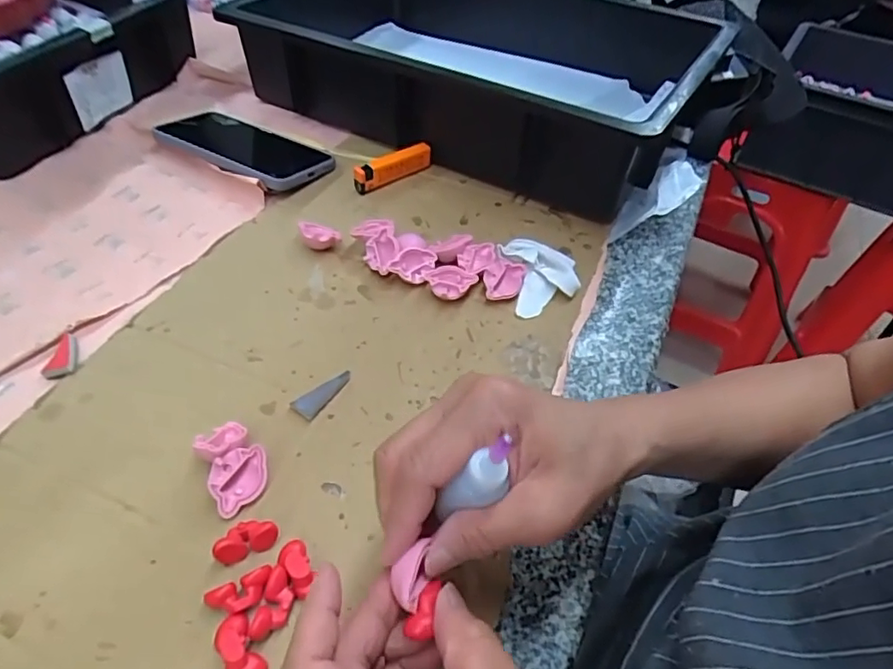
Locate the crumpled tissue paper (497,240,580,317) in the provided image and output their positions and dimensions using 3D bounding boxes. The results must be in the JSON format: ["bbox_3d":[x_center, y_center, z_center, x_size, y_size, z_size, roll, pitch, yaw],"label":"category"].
[{"bbox_3d":[0.070,-0.047,0.431,0.055,0.026,0.060,-12,50,-16],"label":"crumpled tissue paper"}]

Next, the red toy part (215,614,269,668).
[{"bbox_3d":[-0.093,0.140,0.256,0.016,0.013,0.030,-23,54,-24],"label":"red toy part"}]

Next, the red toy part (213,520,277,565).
[{"bbox_3d":[-0.101,0.102,0.288,0.030,0.014,0.016,-18,52,-20],"label":"red toy part"}]

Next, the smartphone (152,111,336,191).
[{"bbox_3d":[-0.178,-0.168,0.519,0.147,0.017,0.084,26,38,17],"label":"smartphone"}]

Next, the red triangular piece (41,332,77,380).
[{"bbox_3d":[-0.242,0.013,0.358,0.019,0.004,0.036,-14,51,-17],"label":"red triangular piece"}]

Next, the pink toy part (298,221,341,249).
[{"bbox_3d":[-0.096,-0.074,0.437,0.027,0.023,0.019,-16,52,-19],"label":"pink toy part"}]

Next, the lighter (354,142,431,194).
[{"bbox_3d":[-0.045,-0.148,0.508,0.082,0.027,0.014,-29,56,-27],"label":"lighter"}]

